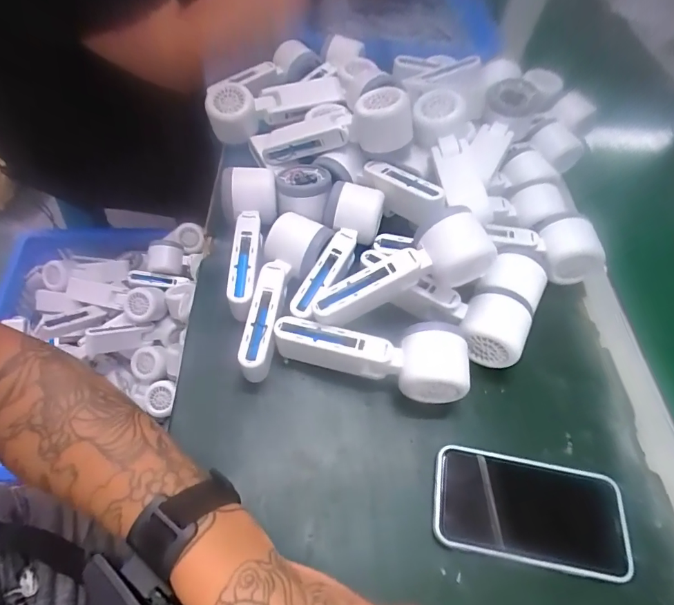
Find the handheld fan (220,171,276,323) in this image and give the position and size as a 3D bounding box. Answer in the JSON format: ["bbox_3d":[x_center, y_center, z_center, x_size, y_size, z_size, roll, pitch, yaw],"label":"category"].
[{"bbox_3d":[-0.087,-0.058,0.425,0.055,0.064,0.168,-3,57,-8],"label":"handheld fan"}]

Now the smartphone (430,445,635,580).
[{"bbox_3d":[0.148,0.160,0.330,0.144,0.008,0.074,11,56,1],"label":"smartphone"}]

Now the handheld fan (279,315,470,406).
[{"bbox_3d":[0.027,0.047,0.367,0.158,0.052,0.052,6,56,-2],"label":"handheld fan"}]

